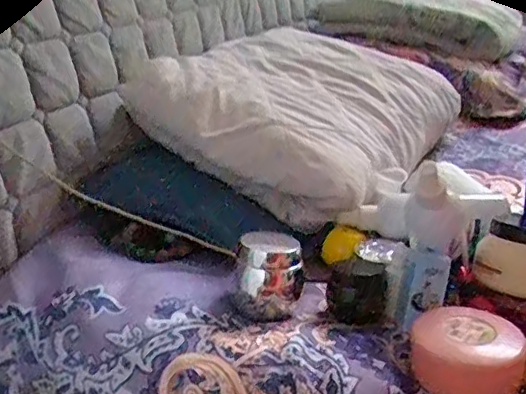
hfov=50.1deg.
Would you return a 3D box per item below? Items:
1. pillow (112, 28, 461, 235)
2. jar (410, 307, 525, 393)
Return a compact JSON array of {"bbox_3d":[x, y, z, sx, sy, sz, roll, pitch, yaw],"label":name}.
[{"bbox_3d":[0.066,-0.130,0.823,0.337,0.120,0.440,33,39,18],"label":"pillow"},{"bbox_3d":[0.166,0.121,0.445,0.077,0.037,0.068,-11,26,-16],"label":"jar"}]

